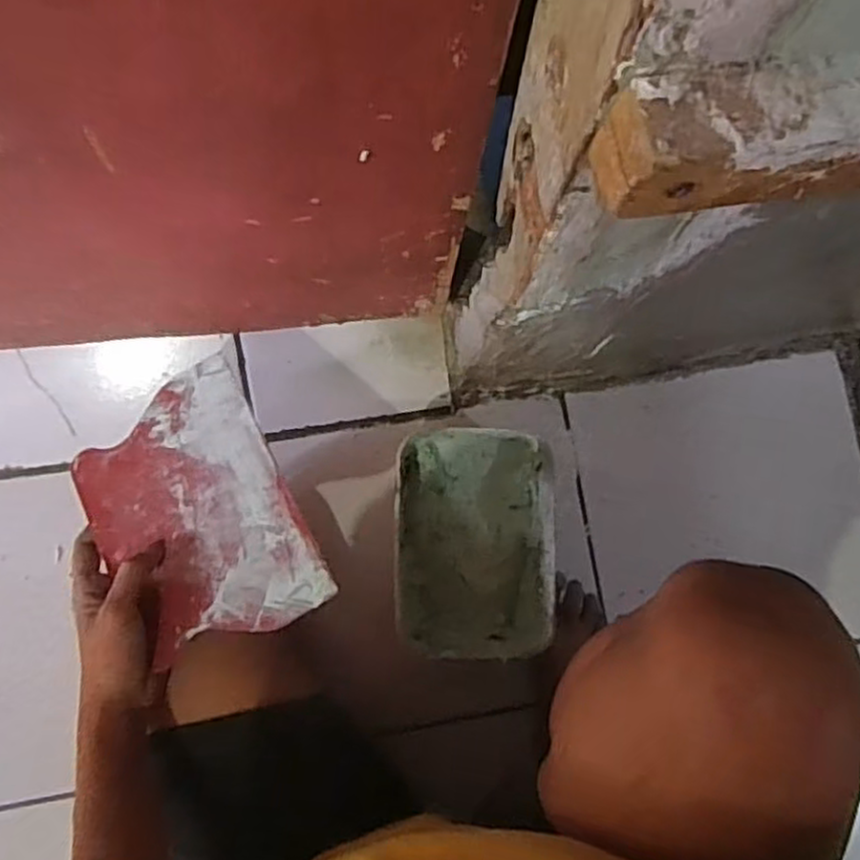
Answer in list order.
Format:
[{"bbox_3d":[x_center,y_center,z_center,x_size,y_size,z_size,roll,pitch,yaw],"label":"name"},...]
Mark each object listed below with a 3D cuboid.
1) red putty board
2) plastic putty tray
[{"bbox_3d":[-0.173,0.061,0.533,0.141,0.009,0.208,-31,70,0],"label":"red putty board"},{"bbox_3d":[0.039,0.106,0.668,0.138,0.082,0.204,2,83,-3],"label":"plastic putty tray"}]

